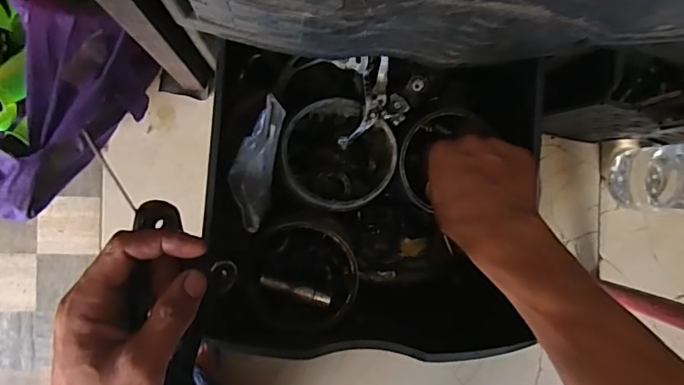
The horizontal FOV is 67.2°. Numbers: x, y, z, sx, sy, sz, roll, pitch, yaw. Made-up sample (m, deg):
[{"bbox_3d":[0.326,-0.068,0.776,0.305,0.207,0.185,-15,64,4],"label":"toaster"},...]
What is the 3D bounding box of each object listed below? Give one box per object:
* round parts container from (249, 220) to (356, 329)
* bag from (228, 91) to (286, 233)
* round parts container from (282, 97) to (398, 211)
[{"bbox_3d":[-0.038,0.079,0.486,0.092,0.060,0.095,0,90,-6],"label":"round parts container"},{"bbox_3d":[-0.071,-0.023,0.425,0.032,0.030,0.107,11,89,-6],"label":"bag"},{"bbox_3d":[-0.002,-0.035,0.485,0.101,0.060,0.097,0,91,-6],"label":"round parts container"}]

